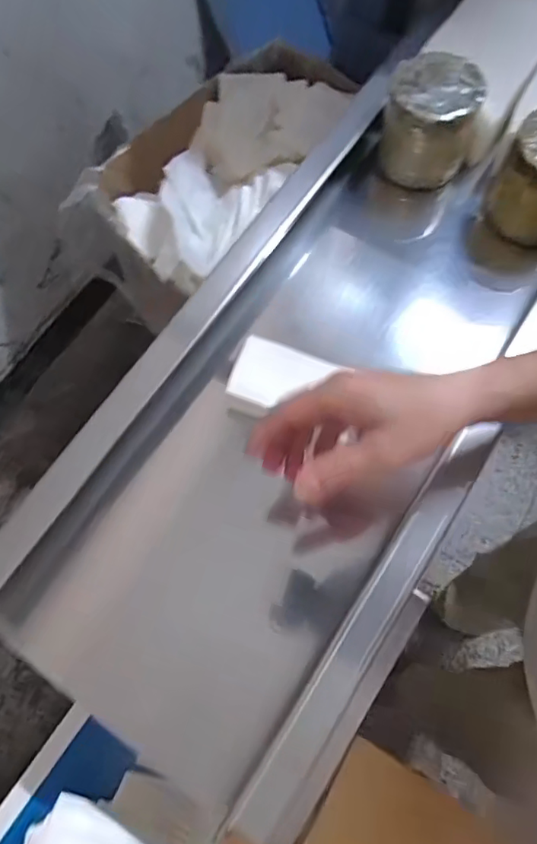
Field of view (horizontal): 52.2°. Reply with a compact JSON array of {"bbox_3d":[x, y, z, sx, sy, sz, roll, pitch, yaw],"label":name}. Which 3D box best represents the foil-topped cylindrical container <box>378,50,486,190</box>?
[{"bbox_3d":[0.167,-0.315,0.577,0.088,0.088,0.094,-1,70,2],"label":"foil-topped cylindrical container"}]

